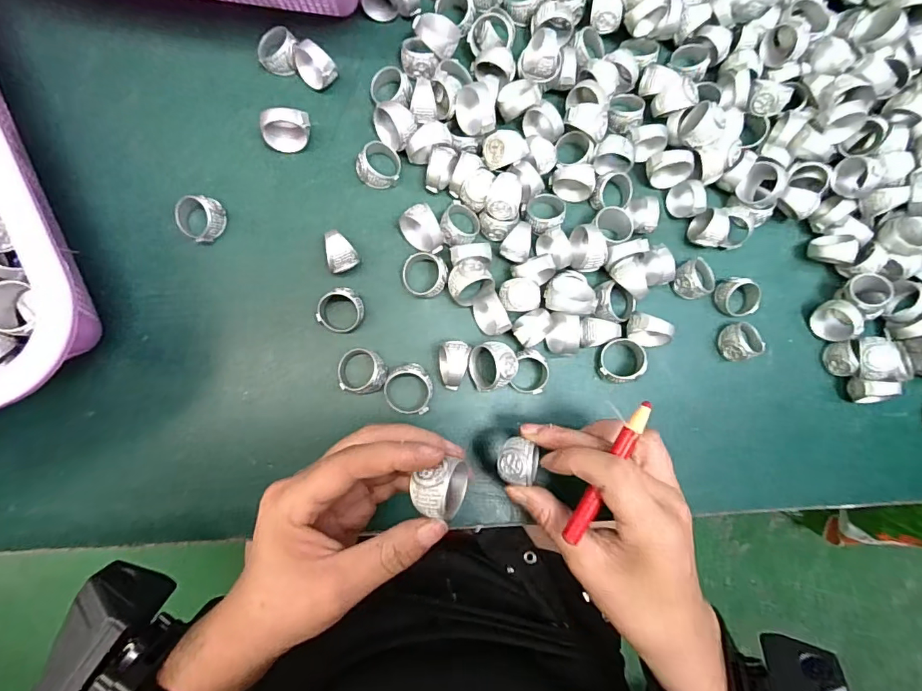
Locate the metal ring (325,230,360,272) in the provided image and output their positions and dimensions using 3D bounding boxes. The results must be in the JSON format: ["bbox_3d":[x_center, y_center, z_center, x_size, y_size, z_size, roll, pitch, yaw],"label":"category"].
[{"bbox_3d":[-0.071,-0.053,0.278,0.017,0.023,0.021,-30,88,-7],"label":"metal ring"}]

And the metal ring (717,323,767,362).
[{"bbox_3d":[0.181,-0.004,0.300,0.028,0.018,0.024,-11,86,-6],"label":"metal ring"}]

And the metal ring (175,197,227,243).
[{"bbox_3d":[-0.152,-0.073,0.274,0.026,0.017,0.023,6,84,-4],"label":"metal ring"}]

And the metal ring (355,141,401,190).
[{"bbox_3d":[-0.050,-0.110,0.289,0.027,0.017,0.025,0,85,-5],"label":"metal ring"}]

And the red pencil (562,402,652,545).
[{"bbox_3d":[0.069,0.058,0.219,0.008,0.006,0.072,29,92,-2],"label":"red pencil"}]

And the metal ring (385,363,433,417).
[{"bbox_3d":[-0.030,0.025,0.277,0.028,0.018,0.030,0,85,-5],"label":"metal ring"}]

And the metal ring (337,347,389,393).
[{"bbox_3d":[-0.057,0.015,0.276,0.029,0.016,0.025,0,85,-5],"label":"metal ring"}]

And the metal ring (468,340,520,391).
[{"bbox_3d":[0.019,0.012,0.279,0.026,0.026,0.028,1,85,-5],"label":"metal ring"}]

